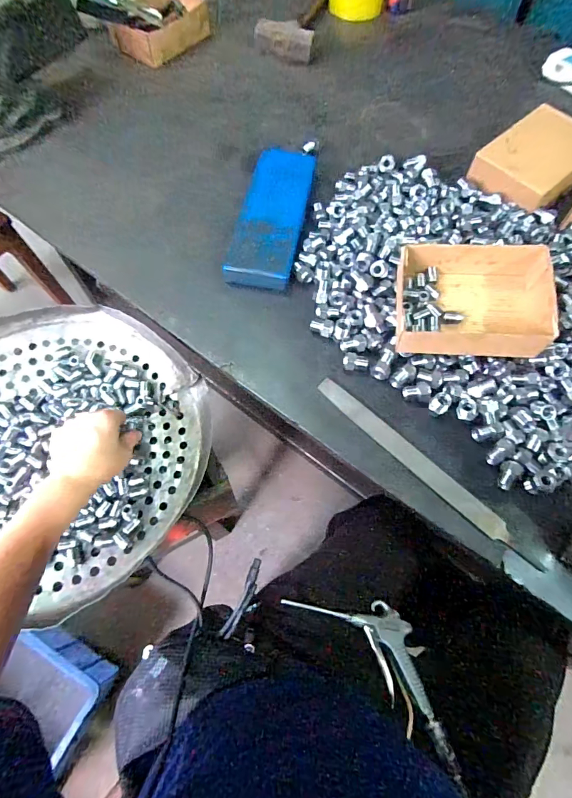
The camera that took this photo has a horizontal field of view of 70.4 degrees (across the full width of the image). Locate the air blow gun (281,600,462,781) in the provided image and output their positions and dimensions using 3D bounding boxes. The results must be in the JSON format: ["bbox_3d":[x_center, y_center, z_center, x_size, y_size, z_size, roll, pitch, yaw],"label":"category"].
[{"bbox_3d":[0.118,0.310,0.500,0.238,0.026,0.094,37,48,20],"label":"air blow gun"}]

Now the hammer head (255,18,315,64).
[{"bbox_3d":[-0.004,-0.656,0.740,0.111,0.041,0.053,25,69,9],"label":"hammer head"}]

